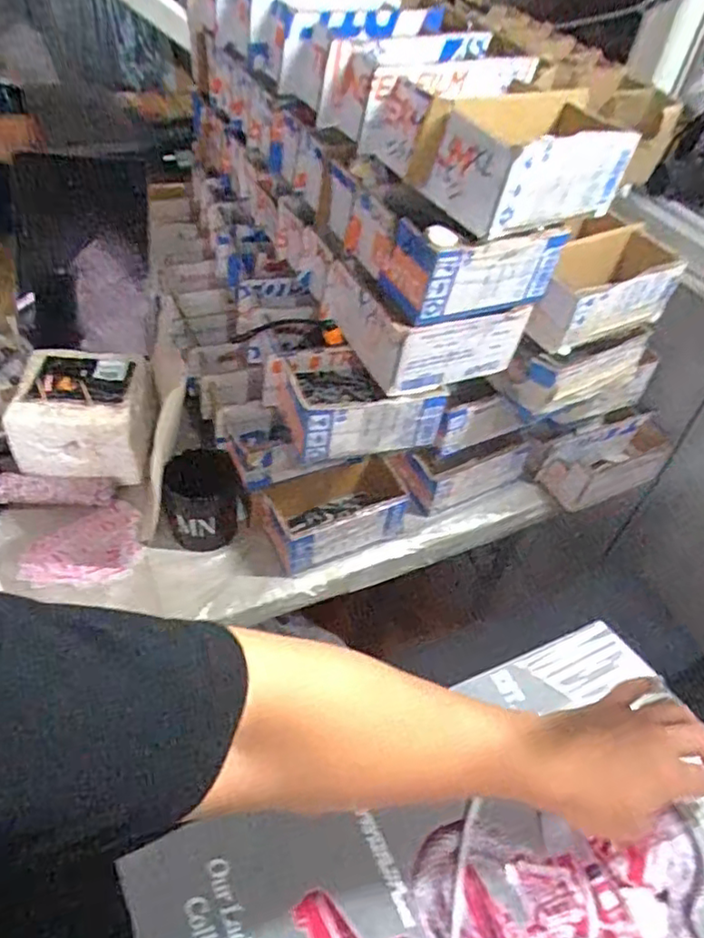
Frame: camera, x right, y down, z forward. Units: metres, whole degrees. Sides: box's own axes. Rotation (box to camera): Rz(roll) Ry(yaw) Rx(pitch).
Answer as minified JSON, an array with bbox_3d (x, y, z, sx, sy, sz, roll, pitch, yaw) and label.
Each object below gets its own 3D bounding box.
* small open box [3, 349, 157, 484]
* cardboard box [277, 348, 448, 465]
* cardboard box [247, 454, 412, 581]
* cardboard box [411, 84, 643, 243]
[{"bbox_3d":[-0.333,-0.073,0.789,0.151,0.103,0.138,-2,47,-10],"label":"small open box"},{"bbox_3d":[0.005,-0.071,0.672,0.161,0.070,0.101,-9,48,-16],"label":"cardboard box"},{"bbox_3d":[-0.014,0.053,0.757,0.169,0.075,0.076,-17,51,-22],"label":"cardboard box"},{"bbox_3d":[0.154,-0.266,0.545,0.190,0.072,0.103,-20,52,-24],"label":"cardboard box"}]

